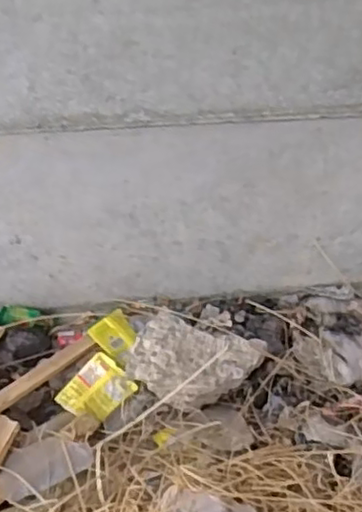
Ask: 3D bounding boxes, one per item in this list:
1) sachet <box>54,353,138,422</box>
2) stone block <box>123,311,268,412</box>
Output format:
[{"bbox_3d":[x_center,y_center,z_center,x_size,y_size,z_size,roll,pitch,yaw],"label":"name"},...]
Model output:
[{"bbox_3d":[-0.153,0.246,1.161,0.099,0.012,0.120,37,62,17],"label":"sachet"},{"bbox_3d":[0.027,0.187,1.150,0.223,0.066,0.151,10,36,14],"label":"stone block"}]

